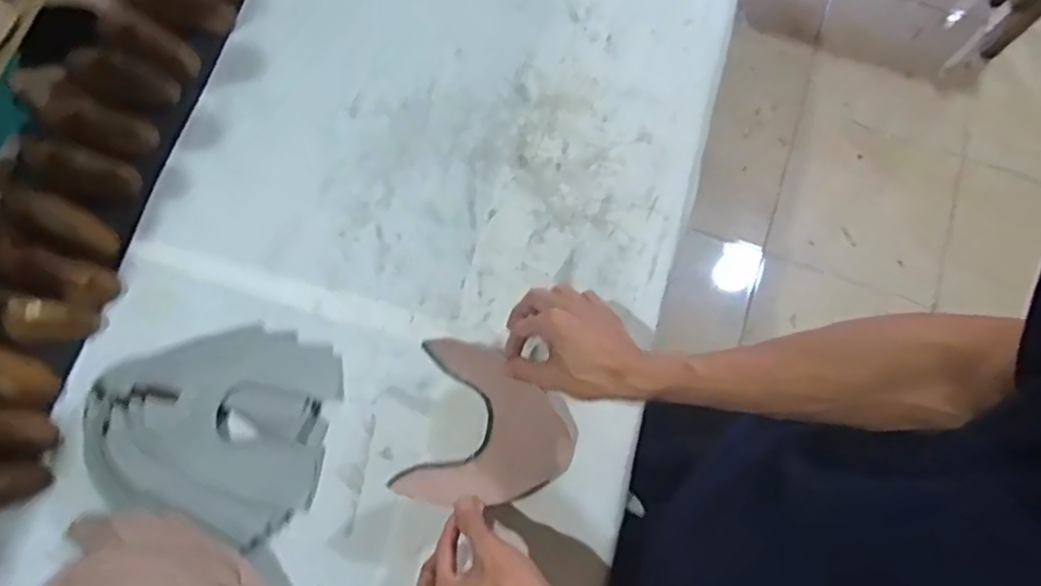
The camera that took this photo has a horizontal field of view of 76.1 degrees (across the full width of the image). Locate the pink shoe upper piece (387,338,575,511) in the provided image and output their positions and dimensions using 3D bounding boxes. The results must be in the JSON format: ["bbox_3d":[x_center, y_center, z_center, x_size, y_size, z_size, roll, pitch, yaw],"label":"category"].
[{"bbox_3d":[-0.030,0.132,0.654,0.160,0.019,0.150,12,75,-14],"label":"pink shoe upper piece"}]

